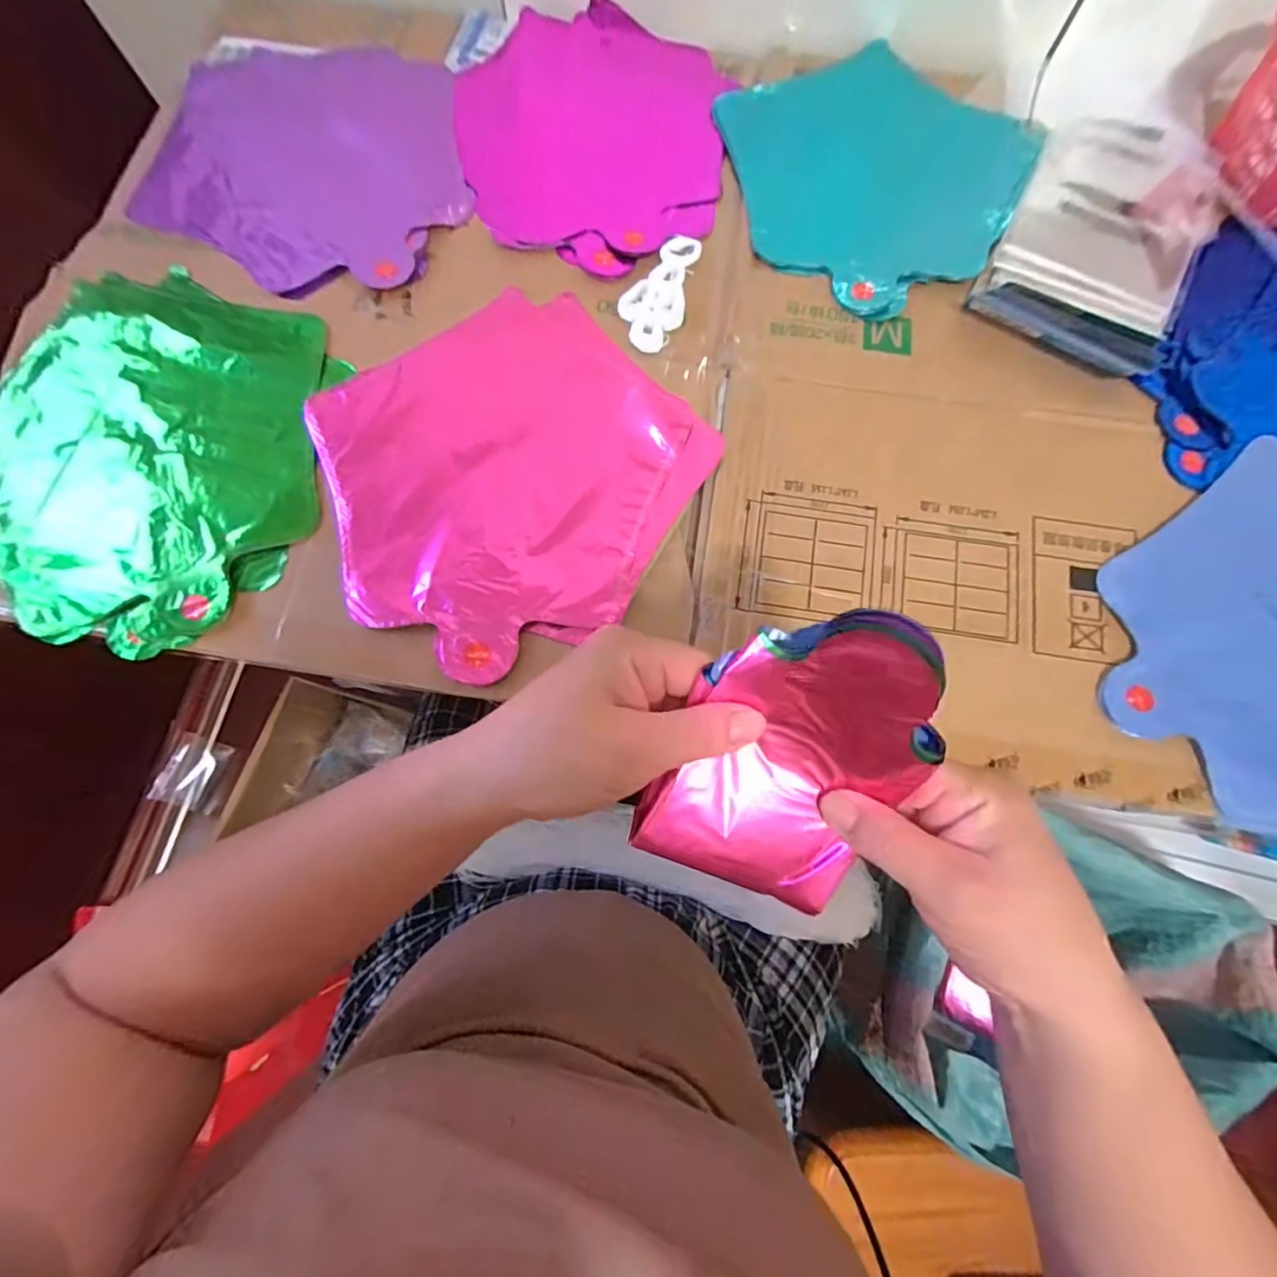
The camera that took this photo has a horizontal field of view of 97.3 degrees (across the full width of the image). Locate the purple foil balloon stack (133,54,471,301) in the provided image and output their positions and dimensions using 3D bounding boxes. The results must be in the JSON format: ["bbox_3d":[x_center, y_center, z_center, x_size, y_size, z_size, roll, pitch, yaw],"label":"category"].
[{"bbox_3d":[-0.254,-0.364,0.429,0.240,0.005,0.246,-3,74,-1],"label":"purple foil balloon stack"}]

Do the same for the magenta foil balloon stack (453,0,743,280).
[{"bbox_3d":[-0.040,-0.403,0.448,0.214,0.014,0.276,9,74,3],"label":"magenta foil balloon stack"}]

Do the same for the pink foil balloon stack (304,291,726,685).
[{"bbox_3d":[-0.084,-0.109,0.360,0.232,0.004,0.231,-36,77,-10],"label":"pink foil balloon stack"}]

